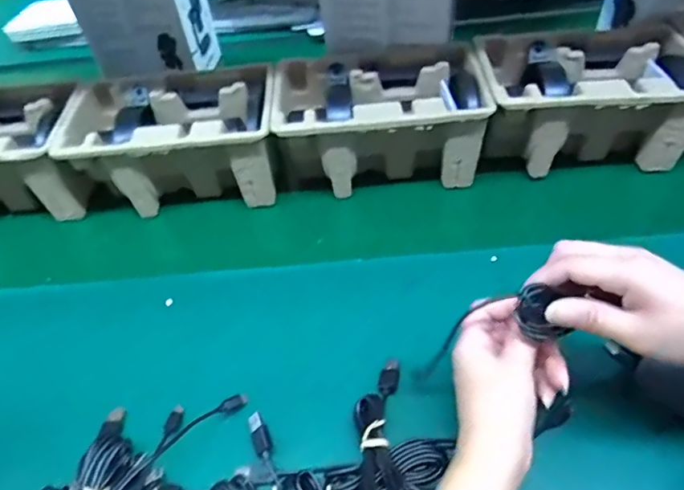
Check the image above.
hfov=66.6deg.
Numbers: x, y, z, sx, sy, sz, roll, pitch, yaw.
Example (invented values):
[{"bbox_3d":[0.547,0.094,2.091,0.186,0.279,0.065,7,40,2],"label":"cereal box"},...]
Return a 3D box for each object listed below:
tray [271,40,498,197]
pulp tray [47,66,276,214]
[{"bbox_3d":[0.044,-0.138,0.600,0.218,0.113,0.144,-3,48,4],"label":"tray"},{"bbox_3d":[-0.185,-0.117,0.602,0.233,0.102,0.141,-6,48,1],"label":"pulp tray"}]

